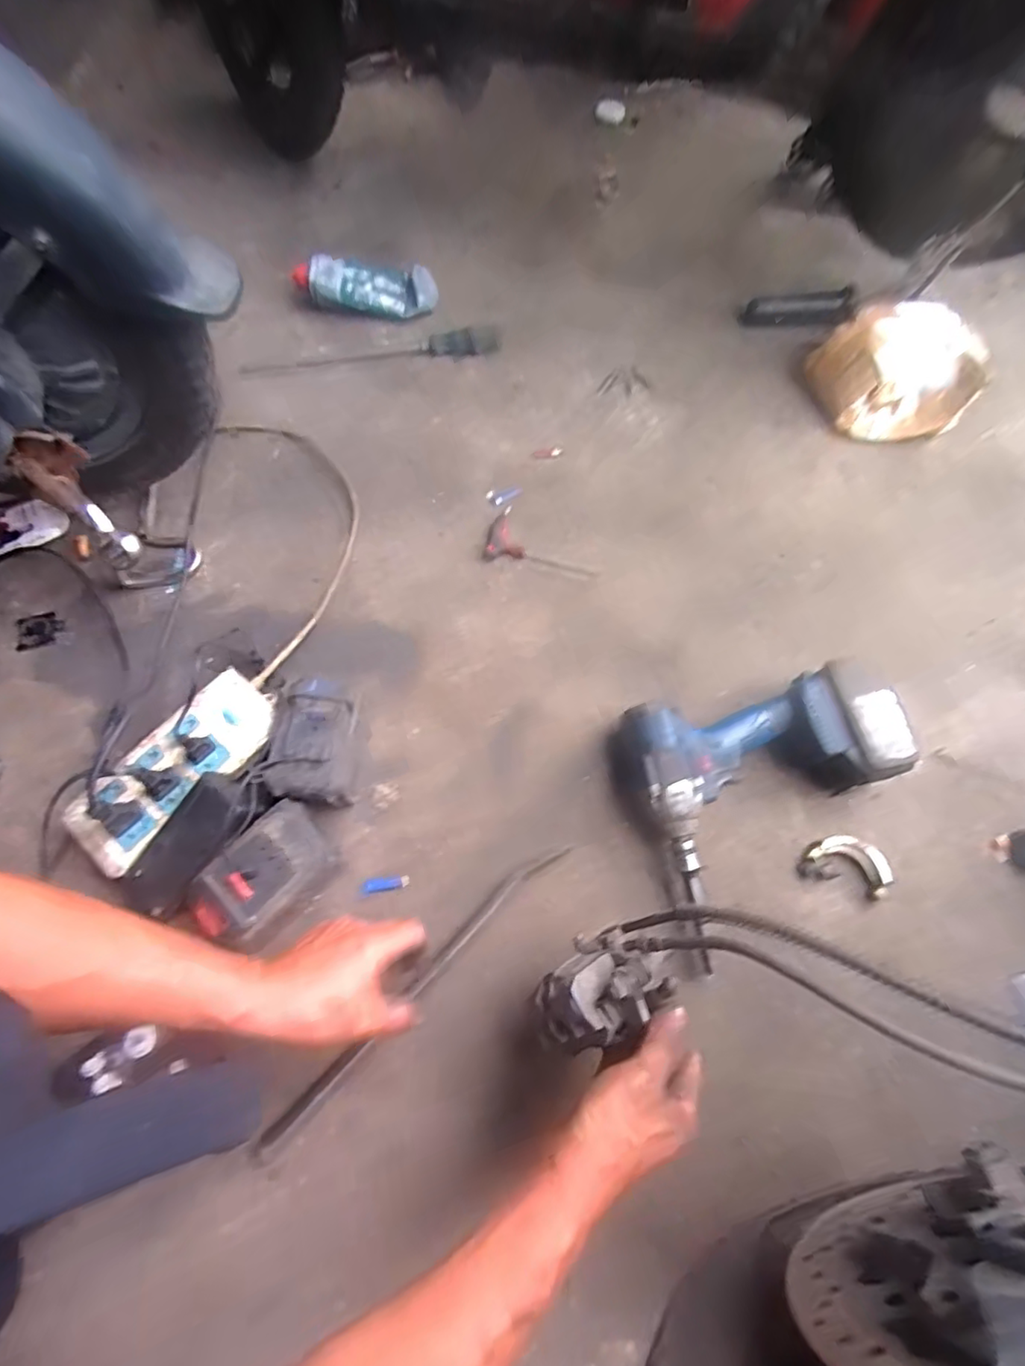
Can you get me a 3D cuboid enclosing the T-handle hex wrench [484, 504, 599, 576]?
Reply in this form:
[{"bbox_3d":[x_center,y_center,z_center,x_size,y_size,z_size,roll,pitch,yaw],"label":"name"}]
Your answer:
[{"bbox_3d":[0.036,-0.162,0.676,0.129,0.013,0.072,11,68,4],"label":"T-handle hex wrench"}]

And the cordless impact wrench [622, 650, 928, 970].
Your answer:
[{"bbox_3d":[0.240,0.097,0.534,0.239,0.078,0.209,-17,69,-8],"label":"cordless impact wrench"}]

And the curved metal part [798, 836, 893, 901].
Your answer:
[{"bbox_3d":[0.308,0.166,0.539,0.074,0.018,0.043,17,68,6],"label":"curved metal part"}]

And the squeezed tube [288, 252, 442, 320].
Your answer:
[{"bbox_3d":[-0.201,-0.543,0.799,0.194,0.049,0.063,3,67,0],"label":"squeezed tube"}]

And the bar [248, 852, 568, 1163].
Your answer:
[{"bbox_3d":[-0.076,0.258,0.503,0.020,0.022,0.328,43,71,15],"label":"bar"}]

